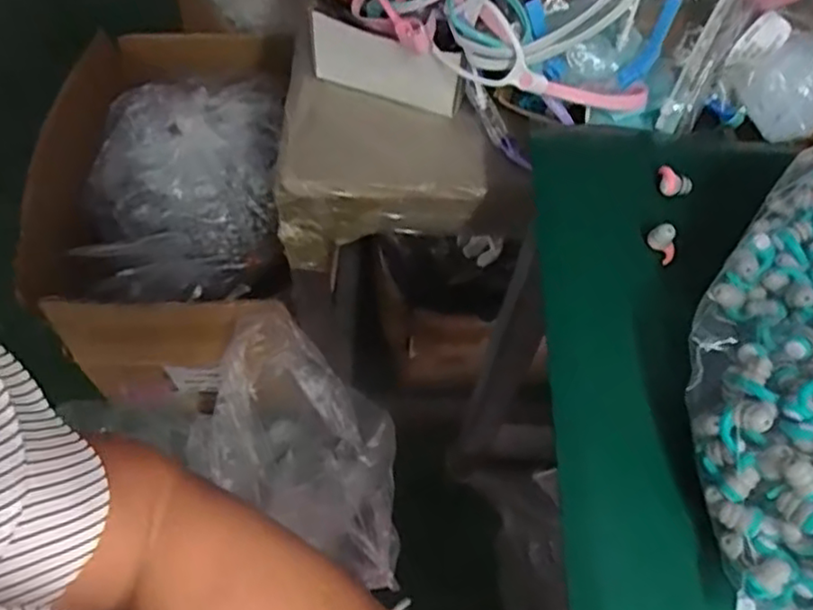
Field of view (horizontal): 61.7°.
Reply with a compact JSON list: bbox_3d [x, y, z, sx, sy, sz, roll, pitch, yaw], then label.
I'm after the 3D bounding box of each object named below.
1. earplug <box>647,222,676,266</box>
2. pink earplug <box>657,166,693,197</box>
[{"bbox_3d":[0.158,-0.038,0.420,0.020,0.022,0.013,35,63,16],"label":"earplug"},{"bbox_3d":[0.178,-0.081,0.452,0.024,0.016,0.018,21,60,9],"label":"pink earplug"}]

